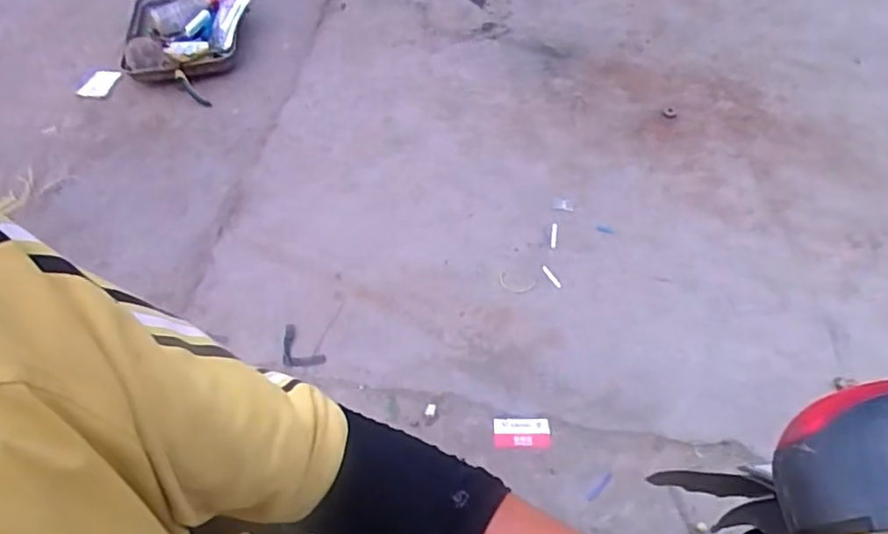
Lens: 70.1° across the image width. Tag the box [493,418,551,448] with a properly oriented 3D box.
[{"bbox_3d":[0.126,0.267,1.020,0.091,0.012,0.043,-2,55,1],"label":"box"}]

